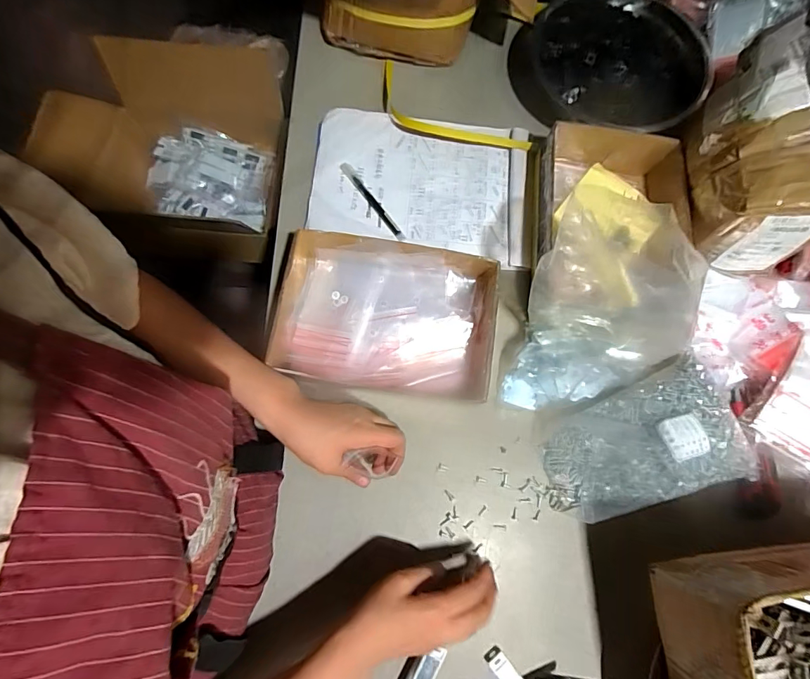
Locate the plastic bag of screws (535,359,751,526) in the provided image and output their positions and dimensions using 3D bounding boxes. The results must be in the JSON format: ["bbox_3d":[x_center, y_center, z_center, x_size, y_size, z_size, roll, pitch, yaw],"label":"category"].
[{"bbox_3d":[0.279,0.121,0.498,0.218,0.079,0.136,-17,77,-6],"label":"plastic bag of screws"}]

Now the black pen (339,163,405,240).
[{"bbox_3d":[-0.044,-0.191,0.597,0.014,0.006,0.140,-36,80,-10],"label":"black pen"}]

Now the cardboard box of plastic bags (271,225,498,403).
[{"bbox_3d":[-0.025,-0.025,0.533,0.261,0.068,0.177,8,75,0],"label":"cardboard box of plastic bags"}]

